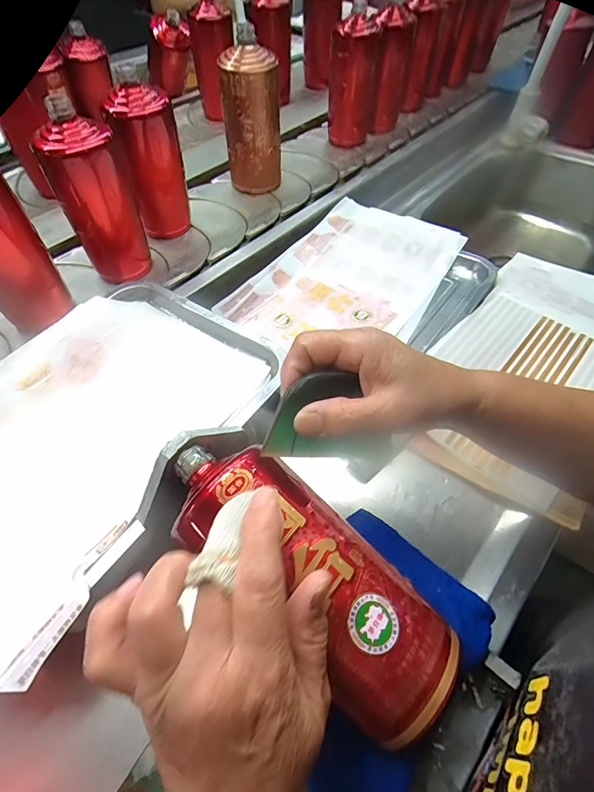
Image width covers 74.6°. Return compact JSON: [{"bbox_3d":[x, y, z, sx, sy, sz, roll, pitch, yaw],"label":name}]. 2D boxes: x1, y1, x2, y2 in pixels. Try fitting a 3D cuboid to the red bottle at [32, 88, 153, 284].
[{"bbox_3d":[-0.241,-0.231,0.482,0.069,0.187,0.068,18,57,12],"label":"red bottle"}]

